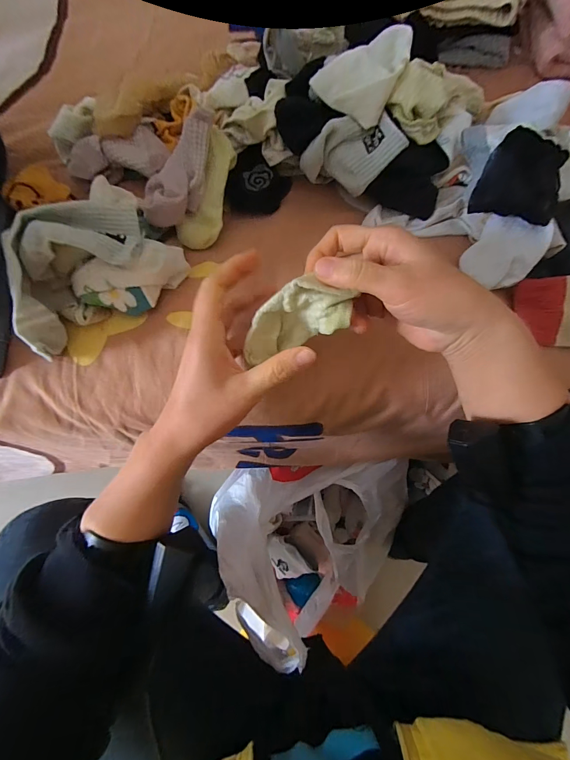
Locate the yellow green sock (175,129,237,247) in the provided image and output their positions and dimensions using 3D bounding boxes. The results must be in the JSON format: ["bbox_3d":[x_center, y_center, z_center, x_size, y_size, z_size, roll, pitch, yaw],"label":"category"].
[{"bbox_3d":[-0.074,-0.186,0.331,0.036,0.012,0.112,16,94,3],"label":"yellow green sock"}]

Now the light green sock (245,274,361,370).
[{"bbox_3d":[0.007,-0.045,0.249,0.080,0.046,0.035,-15,72,-7],"label":"light green sock"}]

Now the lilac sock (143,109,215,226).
[{"bbox_3d":[-0.096,-0.193,0.315,0.036,0.038,0.104,24,90,6],"label":"lilac sock"}]

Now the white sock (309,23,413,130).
[{"bbox_3d":[0.070,-0.289,0.318,0.079,0.046,0.081,19,71,4],"label":"white sock"}]

